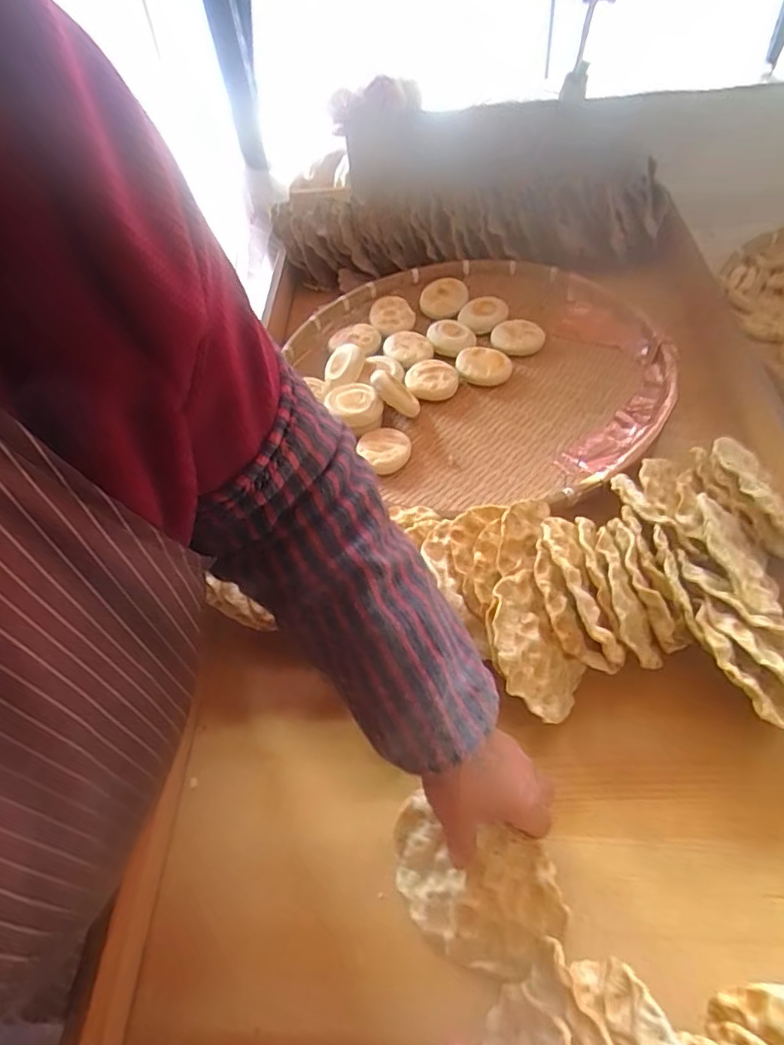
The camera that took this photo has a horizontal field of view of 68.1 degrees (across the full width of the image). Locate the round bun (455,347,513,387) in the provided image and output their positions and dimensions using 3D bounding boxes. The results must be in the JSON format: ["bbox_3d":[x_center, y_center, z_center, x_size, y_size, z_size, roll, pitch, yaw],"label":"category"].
[{"bbox_3d":[0.121,-0.212,0.794,0.066,0.027,0.060,-1,52,2],"label":"round bun"}]

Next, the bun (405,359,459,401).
[{"bbox_3d":[0.053,-0.191,0.781,0.067,0.032,0.055,-7,52,-2],"label":"bun"}]

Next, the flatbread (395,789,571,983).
[{"bbox_3d":[0.058,0.273,0.432,0.131,0.015,0.094,15,85,26],"label":"flatbread"}]

